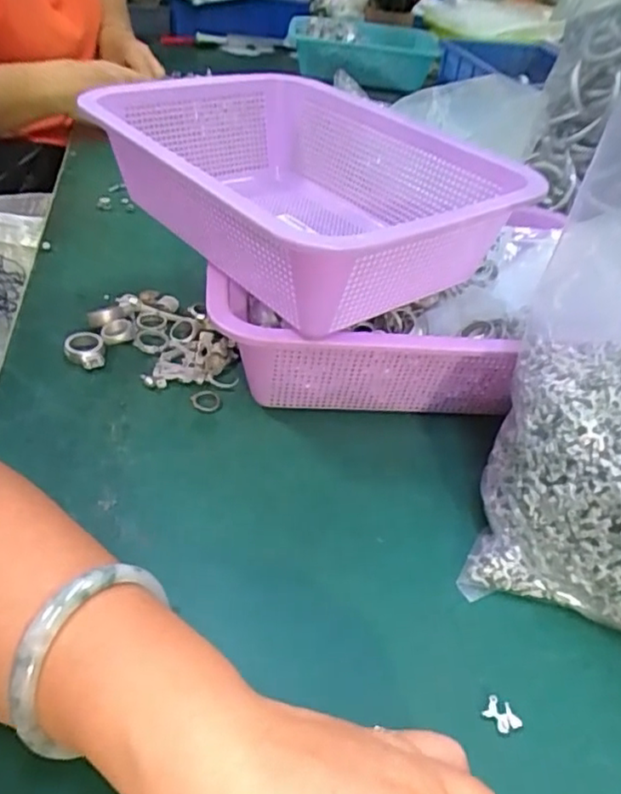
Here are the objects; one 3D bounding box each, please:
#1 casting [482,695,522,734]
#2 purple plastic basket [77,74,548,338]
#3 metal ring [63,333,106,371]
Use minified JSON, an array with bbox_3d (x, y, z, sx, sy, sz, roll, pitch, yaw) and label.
[{"bbox_3d":[0.086,0.142,0.276,0.016,0.004,0.012,31,44,26],"label":"casting"},{"bbox_3d":[-0.013,-0.134,0.401,0.186,0.074,0.269,-25,50,-31],"label":"purple plastic basket"},{"bbox_3d":[-0.156,-0.031,0.429,0.026,0.014,0.026,5,39,-4],"label":"metal ring"}]

